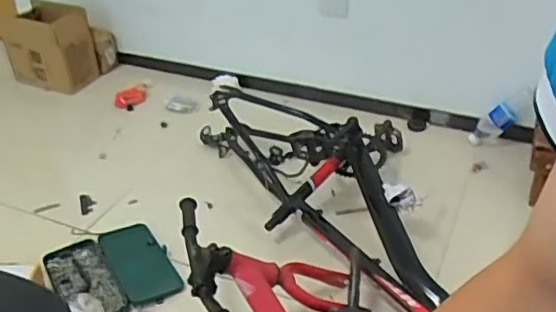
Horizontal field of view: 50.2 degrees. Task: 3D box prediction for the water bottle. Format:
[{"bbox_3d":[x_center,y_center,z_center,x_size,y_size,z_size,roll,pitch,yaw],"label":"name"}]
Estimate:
[{"bbox_3d":[0.621,-0.109,1.640,0.208,0.072,0.057,-40,25,23],"label":"water bottle"}]

